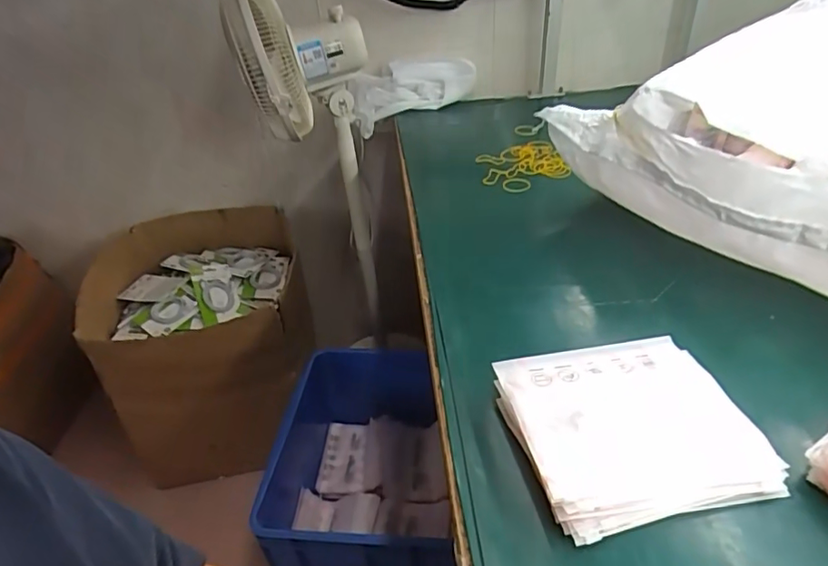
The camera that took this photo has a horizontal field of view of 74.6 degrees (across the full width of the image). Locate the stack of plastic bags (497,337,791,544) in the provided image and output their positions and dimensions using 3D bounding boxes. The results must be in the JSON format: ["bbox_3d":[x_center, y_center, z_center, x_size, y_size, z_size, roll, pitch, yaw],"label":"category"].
[{"bbox_3d":[0.195,0.125,0.486,0.204,0.039,0.169,-10,34,-8],"label":"stack of plastic bags"}]

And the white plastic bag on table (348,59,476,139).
[{"bbox_3d":[-0.003,-0.446,1.269,0.332,0.119,0.101,-19,37,-21],"label":"white plastic bag on table"}]

